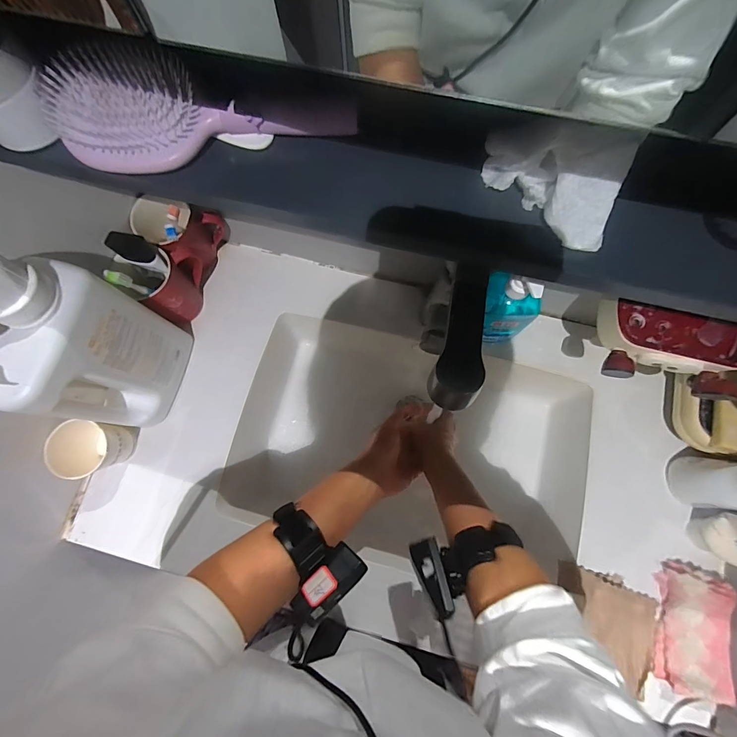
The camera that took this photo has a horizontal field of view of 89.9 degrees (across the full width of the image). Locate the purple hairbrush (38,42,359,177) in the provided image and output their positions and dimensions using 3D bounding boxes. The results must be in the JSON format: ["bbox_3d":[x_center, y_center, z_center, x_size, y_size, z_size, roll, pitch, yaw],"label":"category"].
[{"bbox_3d":[-0.125,-0.183,0.272,0.222,0.041,0.072,4,77,2],"label":"purple hairbrush"}]

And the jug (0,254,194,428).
[{"bbox_3d":[-0.344,-0.016,0.442,0.115,0.289,0.146,7,77,3],"label":"jug"}]

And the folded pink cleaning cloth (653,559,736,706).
[{"bbox_3d":[0.420,0.333,0.477,0.077,0.037,0.147,10,77,3],"label":"folded pink cleaning cloth"}]

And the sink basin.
[{"bbox_3d":[0.063,0.118,0.604,0.516,0.112,0.315,12,77,4],"label":"sink basin"}]

